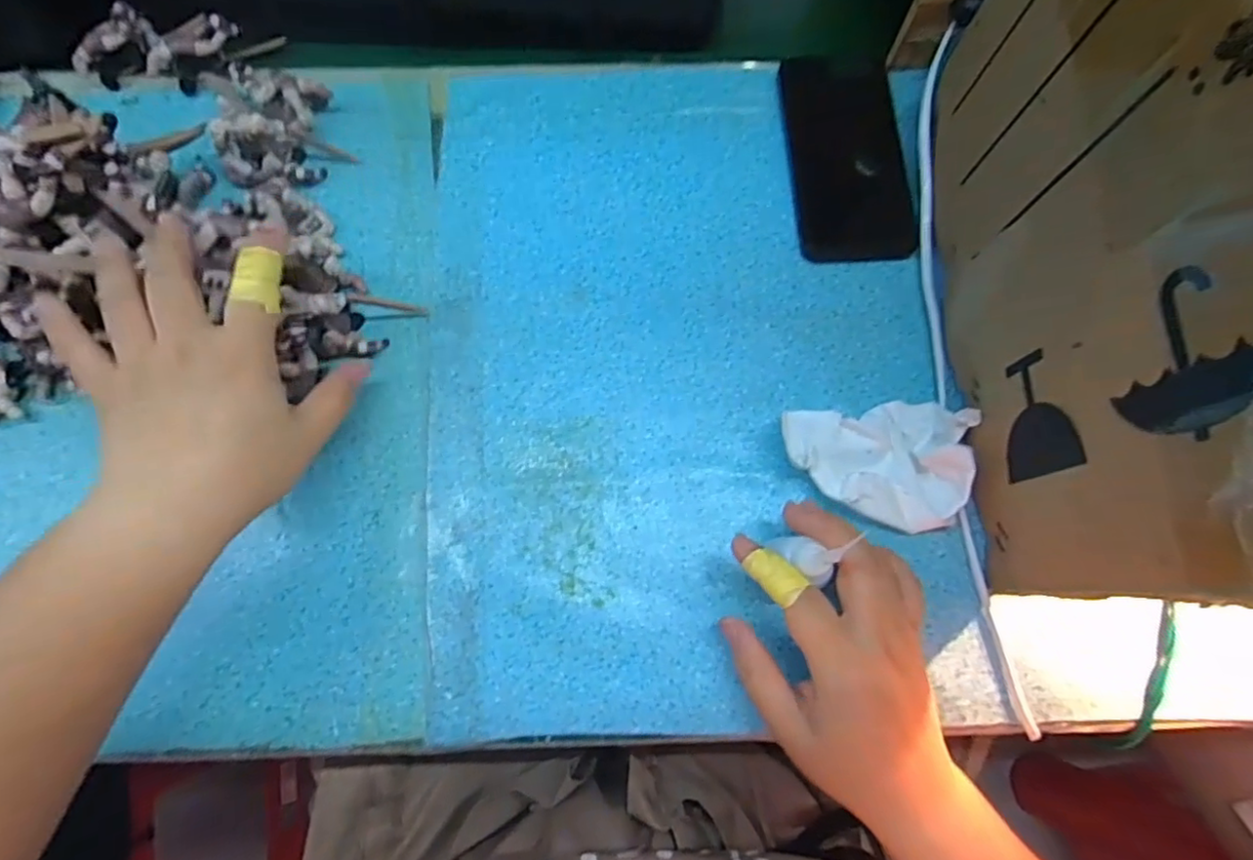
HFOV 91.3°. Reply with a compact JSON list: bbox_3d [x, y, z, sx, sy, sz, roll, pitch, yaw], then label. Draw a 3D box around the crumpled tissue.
[{"bbox_3d":[0.136,0.014,0.343,0.102,0.033,0.073,11,74,2],"label":"crumpled tissue"}]

